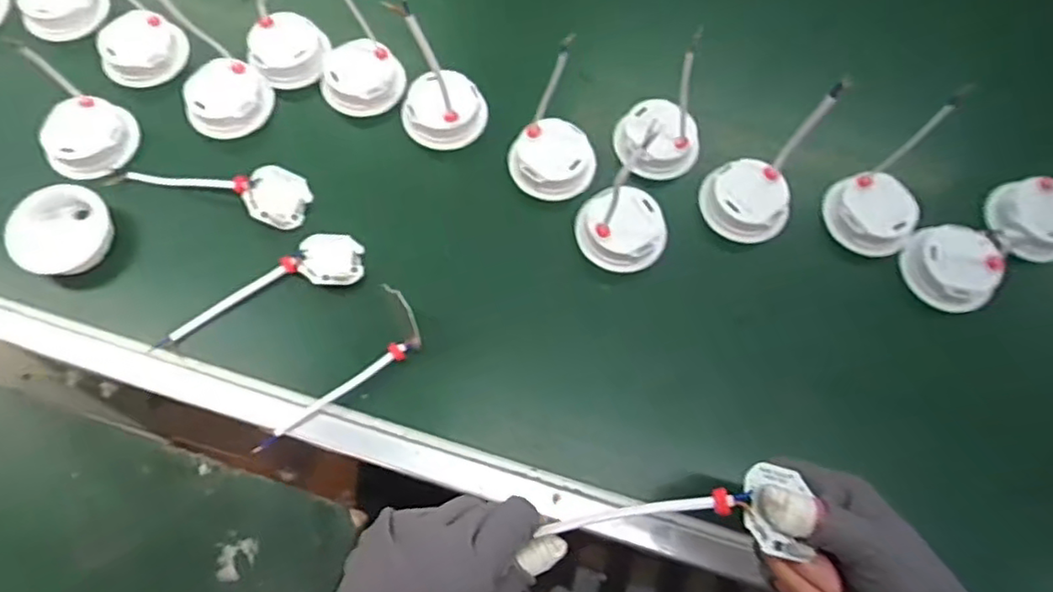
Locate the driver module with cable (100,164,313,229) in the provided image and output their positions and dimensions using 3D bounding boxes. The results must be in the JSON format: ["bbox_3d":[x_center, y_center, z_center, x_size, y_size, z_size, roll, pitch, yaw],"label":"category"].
[{"bbox_3d":[-0.263,-0.097,0.536,0.168,0.020,0.050,15,69,5],"label":"driver module with cable"}]

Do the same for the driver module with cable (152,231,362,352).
[{"bbox_3d":[-0.210,-0.011,0.506,0.163,0.014,0.051,-18,70,-8],"label":"driver module with cable"}]

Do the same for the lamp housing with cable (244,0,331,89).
[{"bbox_3d":[-0.213,-0.227,0.568,0.067,0.065,0.068,-23,70,-10],"label":"lamp housing with cable"}]

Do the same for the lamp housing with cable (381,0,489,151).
[{"bbox_3d":[-0.070,-0.180,0.515,0.072,0.129,0.060,-2,68,-2],"label":"lamp housing with cable"}]

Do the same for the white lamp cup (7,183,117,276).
[{"bbox_3d":[-0.367,-0.051,0.513,0.066,0.034,0.071,0,68,-1],"label":"white lamp cup"}]

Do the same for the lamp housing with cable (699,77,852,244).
[{"bbox_3d":[0.191,-0.104,0.498,0.072,0.136,0.070,0,68,-1],"label":"lamp housing with cable"}]

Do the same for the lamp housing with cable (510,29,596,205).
[{"bbox_3d":[0.024,-0.136,0.495,0.070,0.135,0.065,10,68,3],"label":"lamp housing with cable"}]

